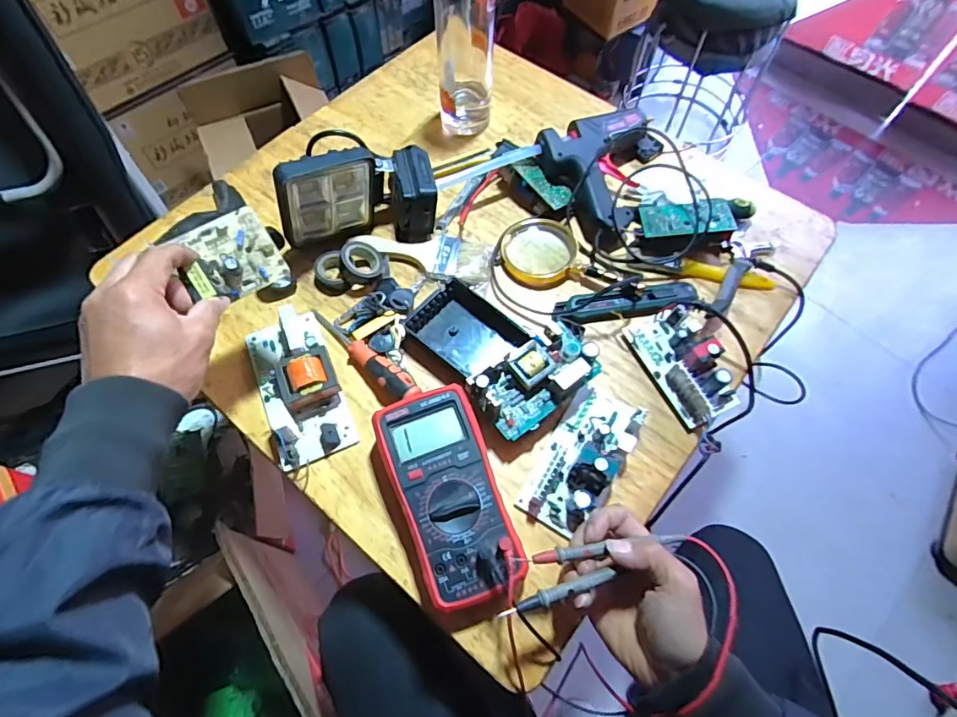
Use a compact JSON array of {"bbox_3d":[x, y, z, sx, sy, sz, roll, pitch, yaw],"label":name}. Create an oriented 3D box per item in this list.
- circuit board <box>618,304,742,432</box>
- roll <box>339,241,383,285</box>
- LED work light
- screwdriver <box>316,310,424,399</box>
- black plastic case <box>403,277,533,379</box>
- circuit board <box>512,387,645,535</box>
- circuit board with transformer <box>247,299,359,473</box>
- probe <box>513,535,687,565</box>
[{"bbox_3d":[0.217,0.002,0.522,0.070,0.042,0.127,-24,67,-12],"label":"circuit board"},{"bbox_3d":[-0.136,-0.109,0.568,0.049,0.019,0.045,10,73,-35],"label":"roll"},{"bbox_3d":[-0.138,-0.196,0.567,0.172,0.108,0.089,-8,64,-4],"label":"LED work light"},{"bbox_3d":[-0.119,-0.009,0.525,0.030,0.030,0.155,-41,71,-18],"label":"screwdriver"},{"bbox_3d":[-0.017,-0.030,0.538,0.090,0.025,0.106,-39,70,-17],"label":"black plastic case"},{"bbox_3d":[0.103,0.092,0.474,0.075,0.043,0.150,34,68,15],"label":"circuit board"},{"bbox_3d":[-0.187,0.020,0.506,0.085,0.038,0.171,-21,66,-11],"label":"circuit board with transformer"},{"bbox_3d":[0.099,0.153,0.396,0.137,0.012,0.009,-5,64,-9],"label":"probe"}]

